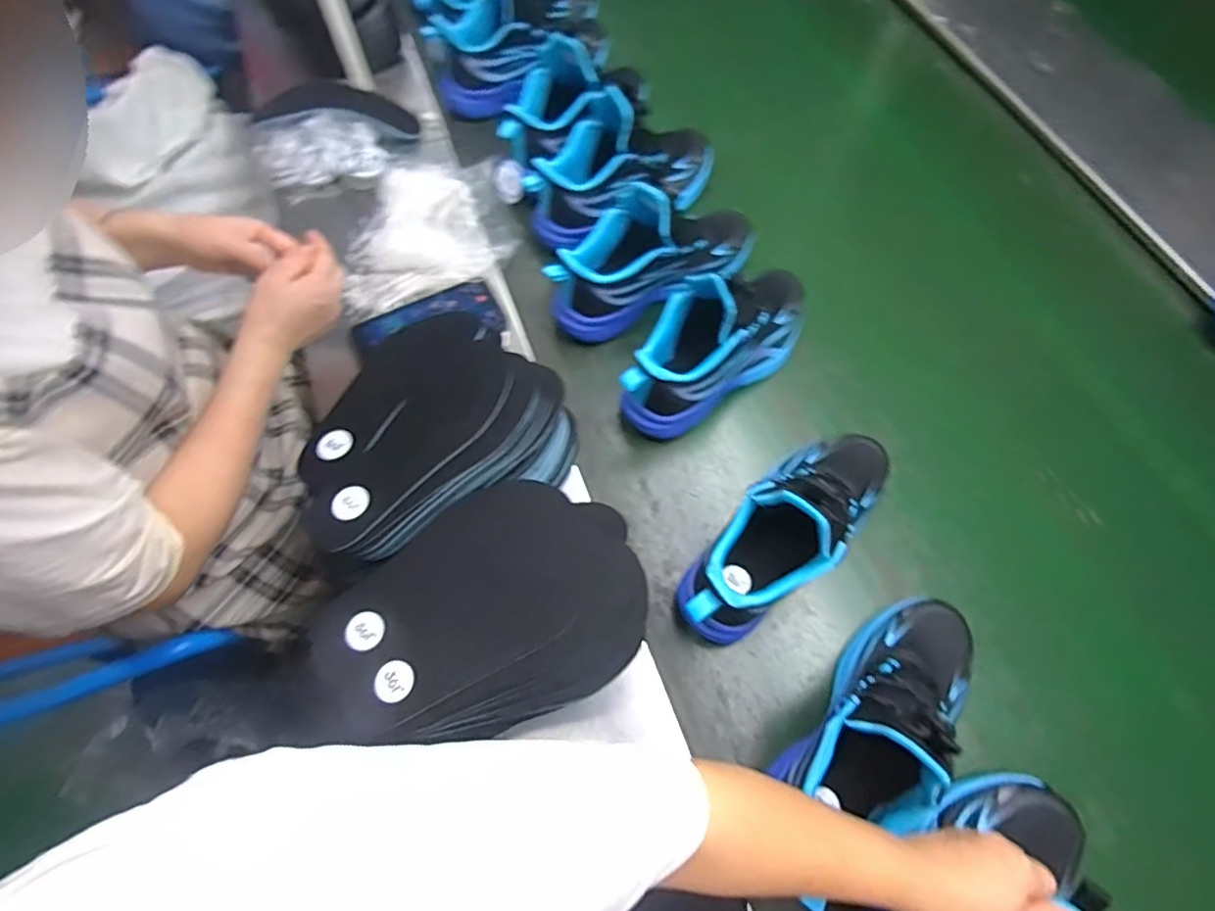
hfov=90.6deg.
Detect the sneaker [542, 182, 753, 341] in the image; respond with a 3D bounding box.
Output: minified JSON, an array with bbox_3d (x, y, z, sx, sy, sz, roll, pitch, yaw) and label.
[{"bbox_3d":[0.054,-0.236,0.671,0.261,0.128,0.093,-26,68,-12],"label":"sneaker"}]

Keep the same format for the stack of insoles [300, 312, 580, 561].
[{"bbox_3d":[-0.163,-0.023,0.565,0.226,0.110,0.187,-33,69,-14],"label":"stack of insoles"}]

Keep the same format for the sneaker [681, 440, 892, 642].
[{"bbox_3d":[0.171,0.063,0.547,0.093,0.136,0.266,40,71,17],"label":"sneaker"}]

